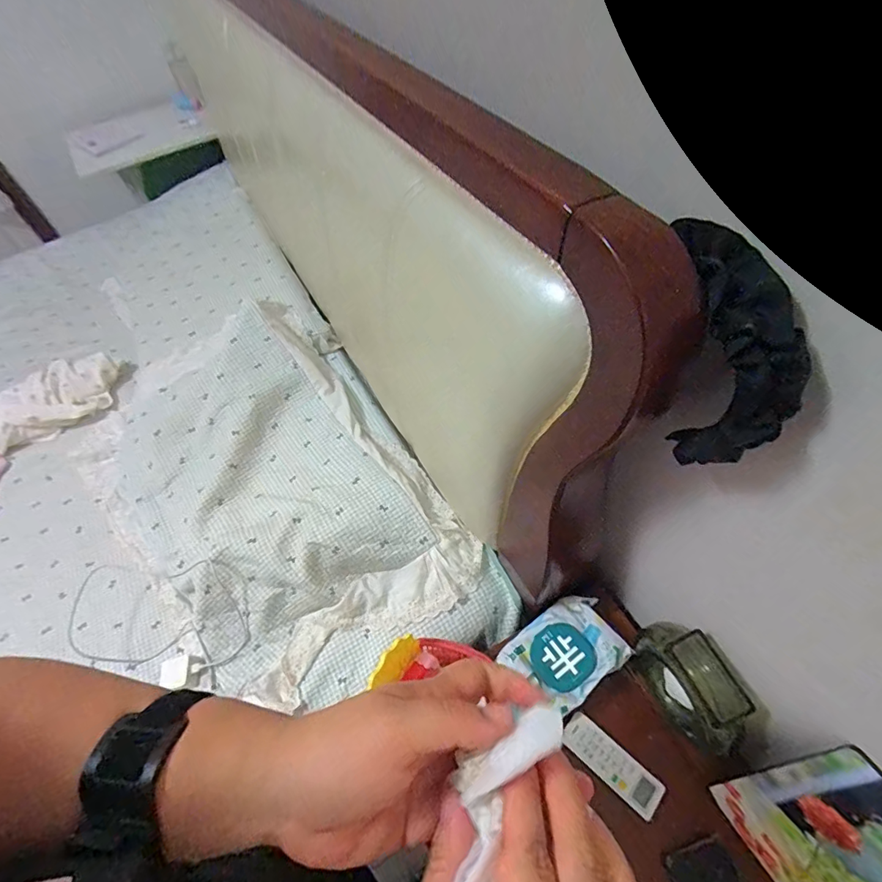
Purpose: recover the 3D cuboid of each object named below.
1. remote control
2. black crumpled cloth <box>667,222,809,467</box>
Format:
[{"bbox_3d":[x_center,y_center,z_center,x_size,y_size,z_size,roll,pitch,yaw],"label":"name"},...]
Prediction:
[{"bbox_3d":[0.236,0.441,0.640,0.135,0.023,0.053,34,63,26],"label":"remote control"},{"bbox_3d":[0.208,-0.061,0.334,0.045,0.182,0.081,-17,23,-7],"label":"black crumpled cloth"}]

